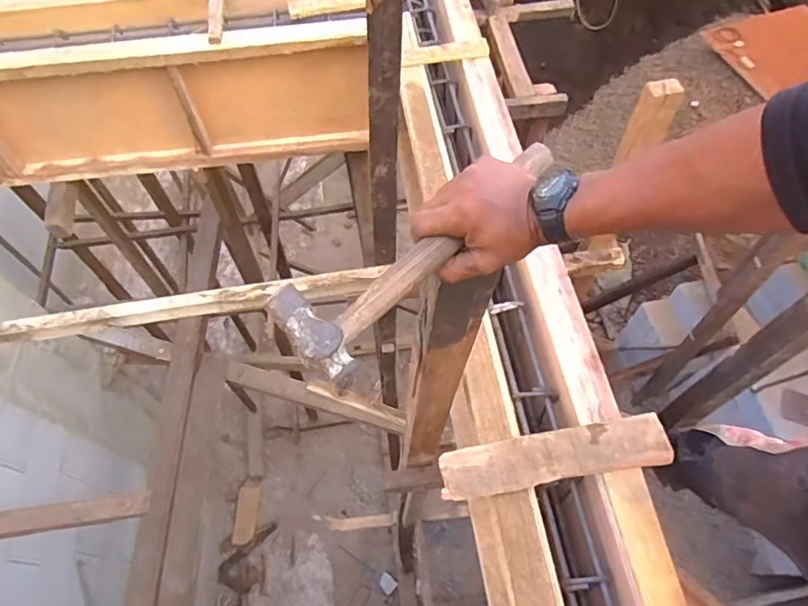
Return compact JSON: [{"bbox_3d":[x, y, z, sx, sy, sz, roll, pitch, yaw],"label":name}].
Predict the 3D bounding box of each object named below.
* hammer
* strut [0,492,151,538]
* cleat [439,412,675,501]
[{"bbox_3d":[0.026,-0.061,0.471,0.077,0.026,0.314,40,66,22],"label":"hammer"},{"bbox_3d":[-0.966,0.505,1.185,0.756,0.063,0.060,-7,60,-2],"label":"strut"},{"bbox_3d":[0.234,0.238,0.822,0.349,0.020,0.079,-9,60,-3],"label":"cleat"}]

